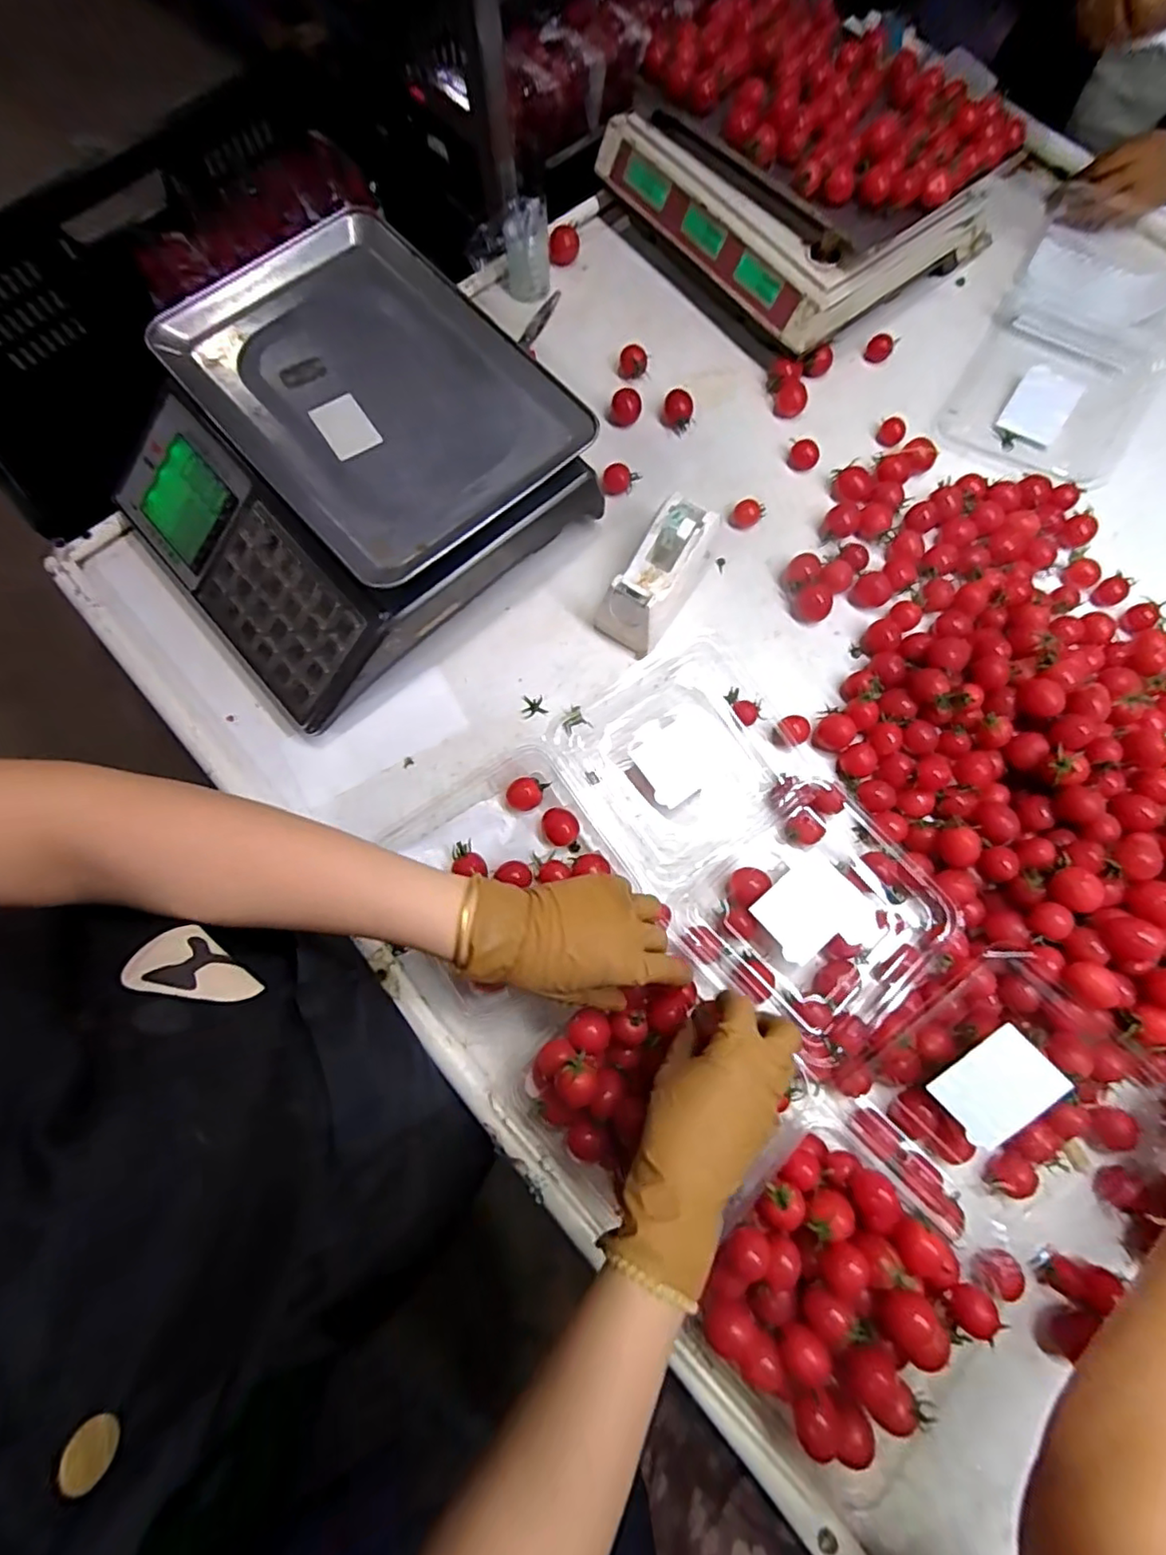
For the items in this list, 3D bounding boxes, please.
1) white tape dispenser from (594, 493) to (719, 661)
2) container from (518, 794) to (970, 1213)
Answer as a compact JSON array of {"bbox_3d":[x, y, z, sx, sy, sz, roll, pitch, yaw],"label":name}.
[{"bbox_3d":[0.068,-0.188,0.566,0.062,0.072,0.131,33,80,9],"label":"white tape dispenser"},{"bbox_3d":[0.120,0.160,0.479,0.348,0.064,0.181,-31,78,-12],"label":"container"}]

